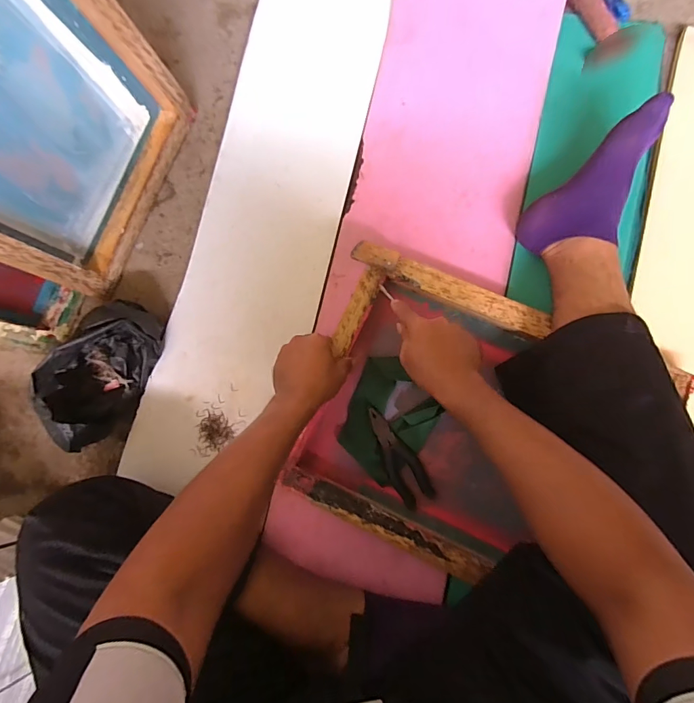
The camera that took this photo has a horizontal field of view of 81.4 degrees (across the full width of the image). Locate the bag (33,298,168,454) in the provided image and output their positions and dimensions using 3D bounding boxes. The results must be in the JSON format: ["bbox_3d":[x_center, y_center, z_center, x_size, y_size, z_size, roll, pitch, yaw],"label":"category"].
[{"bbox_3d":[-0.371,0.026,0.611,0.116,0.102,0.208,26,87,8],"label":"bag"}]

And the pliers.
[{"bbox_3d":[0.074,0.150,0.585,0.046,0.012,0.147,-27,82,2],"label":"pliers"}]

